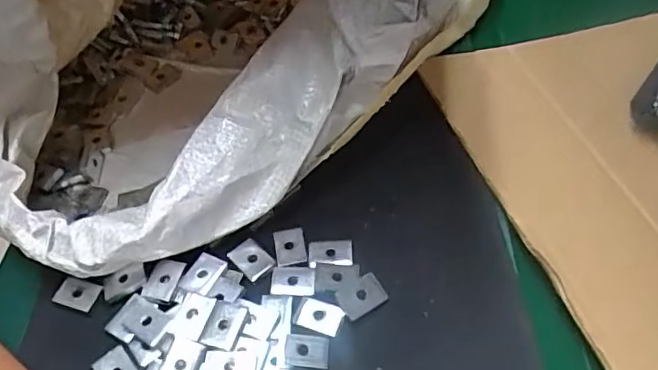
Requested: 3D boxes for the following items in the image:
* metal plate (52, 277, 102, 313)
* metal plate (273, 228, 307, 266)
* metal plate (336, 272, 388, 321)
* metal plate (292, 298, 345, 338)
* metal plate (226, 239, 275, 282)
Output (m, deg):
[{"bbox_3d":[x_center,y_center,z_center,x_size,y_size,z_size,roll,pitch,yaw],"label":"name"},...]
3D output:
[{"bbox_3d":[-0.160,0.069,0.355,0.028,0.004,0.018,11,53,15],"label":"metal plate"},{"bbox_3d":[-0.026,0.041,0.368,0.021,0.004,0.026,-12,57,6],"label":"metal plate"},{"bbox_3d":[0.020,0.067,0.338,0.028,0.004,0.019,-27,77,-20],"label":"metal plate"},{"bbox_3d":[-0.006,0.078,0.333,0.028,0.004,0.018,15,54,17],"label":"metal plate"},{"bbox_3d":[-0.051,0.048,0.366,0.021,0.004,0.029,-38,57,-23],"label":"metal plate"}]

